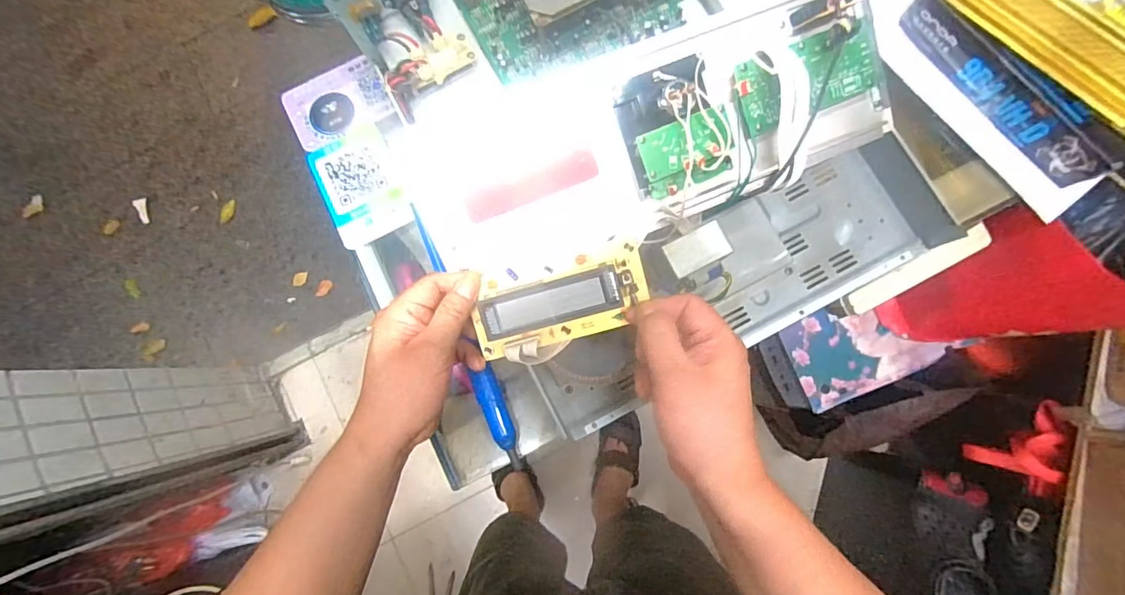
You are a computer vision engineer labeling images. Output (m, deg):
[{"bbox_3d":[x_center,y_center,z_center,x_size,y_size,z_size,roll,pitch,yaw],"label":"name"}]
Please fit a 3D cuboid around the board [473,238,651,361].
[{"bbox_3d":[-0.002,0.001,0.382,0.137,0.011,0.067,-14,96,5],"label":"board"}]

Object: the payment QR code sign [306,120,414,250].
[{"bbox_3d":[-0.228,-0.127,0.556,0.087,0.006,0.123,-24,83,-5],"label":"payment QR code sign"}]

